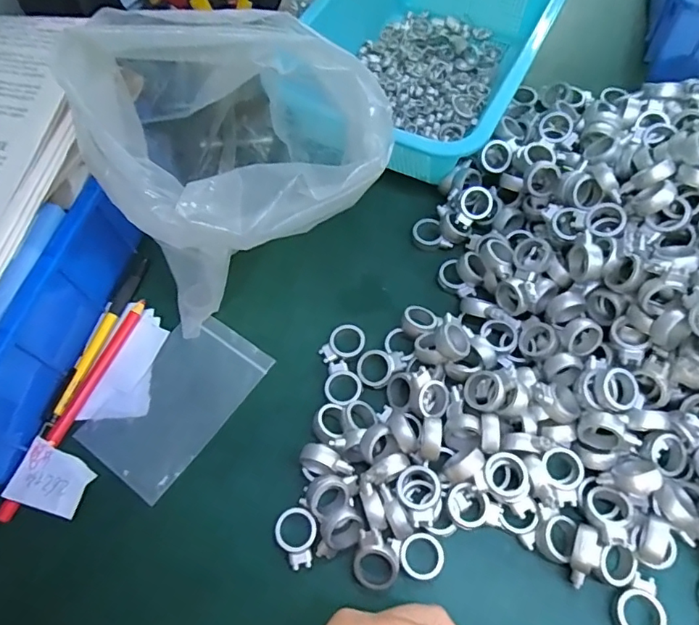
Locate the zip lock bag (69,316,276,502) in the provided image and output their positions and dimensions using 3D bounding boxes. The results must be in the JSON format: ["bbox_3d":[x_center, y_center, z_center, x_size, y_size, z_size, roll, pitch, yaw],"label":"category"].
[{"bbox_3d":[-0.122,0.061,0.367,0.077,0.005,0.124,33,70,17],"label":"zip lock bag"}]

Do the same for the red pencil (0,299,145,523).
[{"bbox_3d":[-0.194,0.065,0.368,0.010,0.009,0.168,19,67,12],"label":"red pencil"}]

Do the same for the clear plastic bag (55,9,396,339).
[{"bbox_3d":[-0.080,-0.102,0.328,0.172,0.145,0.140,37,72,19],"label":"clear plastic bag"}]

